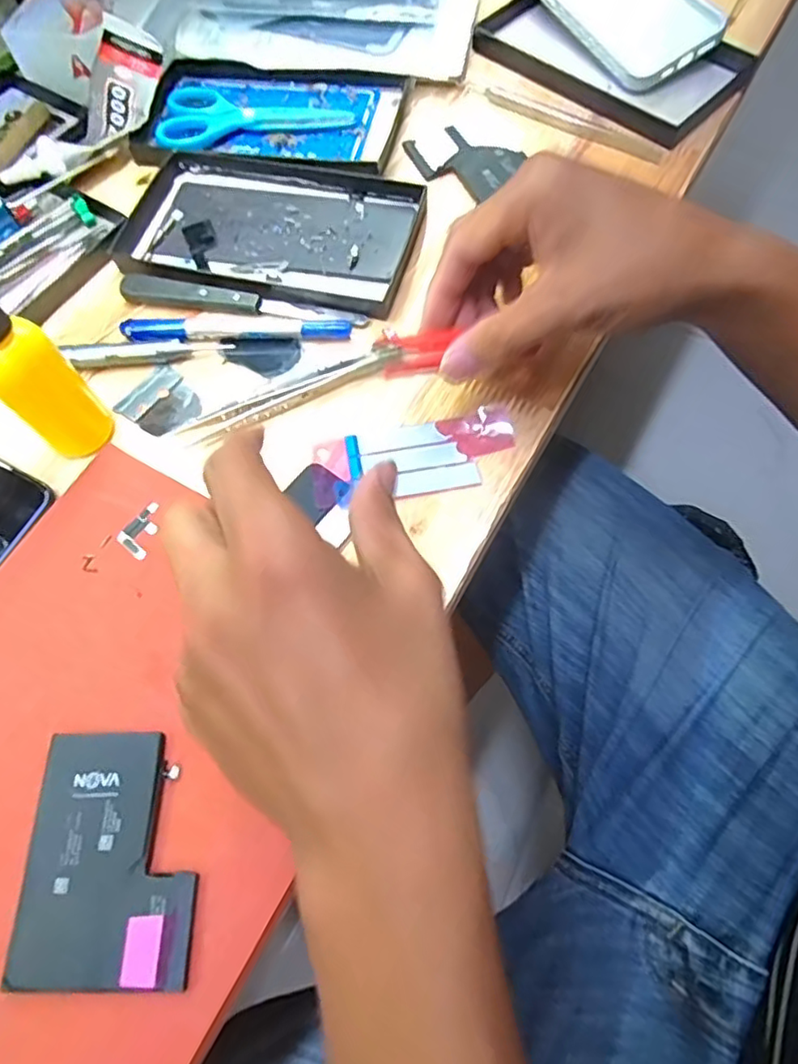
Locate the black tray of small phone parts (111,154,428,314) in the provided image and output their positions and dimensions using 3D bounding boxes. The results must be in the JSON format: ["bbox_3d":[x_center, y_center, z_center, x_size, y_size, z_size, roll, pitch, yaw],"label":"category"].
[{"bbox_3d":[-0.083,-0.189,0.384,0.179,0.025,0.107,12,68,8],"label":"black tray of small phone parts"}]

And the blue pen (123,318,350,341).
[{"bbox_3d":[-0.093,-0.116,0.348,0.129,0.012,0.013,0,66,3],"label":"blue pen"}]

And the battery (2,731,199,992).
[{"bbox_3d":[-0.111,0.122,0.234,0.065,0.005,0.087,-4,66,2],"label":"battery"}]

